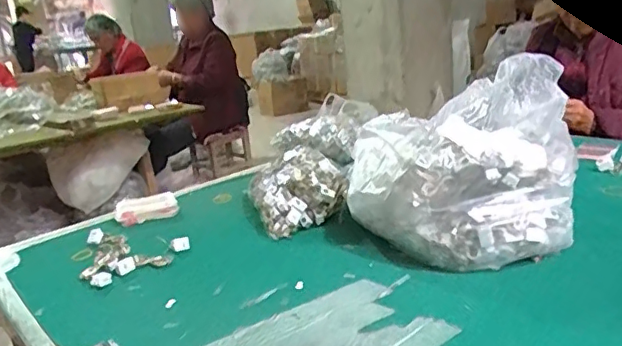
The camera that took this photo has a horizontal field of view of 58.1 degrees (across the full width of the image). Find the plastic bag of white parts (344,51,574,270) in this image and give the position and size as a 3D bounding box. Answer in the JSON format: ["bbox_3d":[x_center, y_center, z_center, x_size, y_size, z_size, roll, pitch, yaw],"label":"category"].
[{"bbox_3d":[0.211,-0.013,0.807,0.293,0.236,0.216,-1,18,21],"label":"plastic bag of white parts"}]

